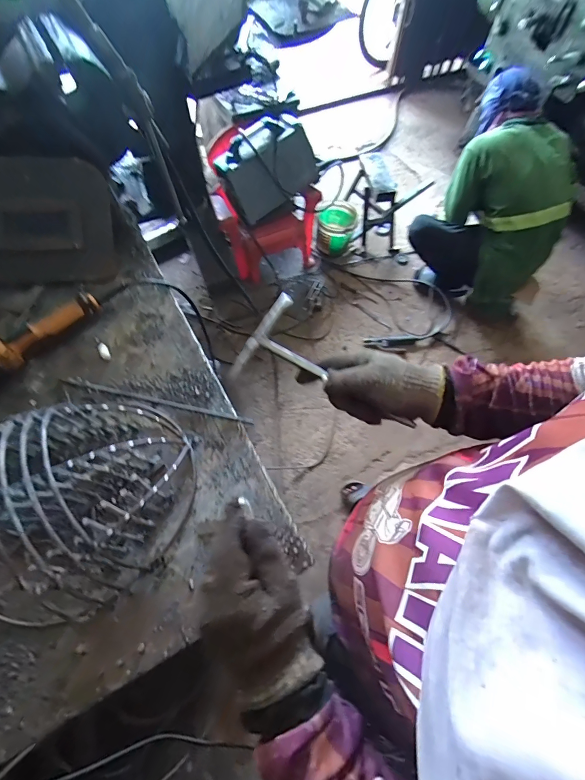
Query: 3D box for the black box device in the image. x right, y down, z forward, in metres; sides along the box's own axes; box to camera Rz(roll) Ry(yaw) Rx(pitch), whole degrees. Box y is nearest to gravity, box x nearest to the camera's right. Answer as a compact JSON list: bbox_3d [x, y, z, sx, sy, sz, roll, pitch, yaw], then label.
[{"bbox_3d":[-0.069,-0.843,1.432,0.357,0.251,0.068,-34,55,8],"label":"black box device"}]

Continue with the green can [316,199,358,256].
[{"bbox_3d":[0.213,-0.787,1.768,0.181,0.186,0.207,9,64,2],"label":"green can"}]

